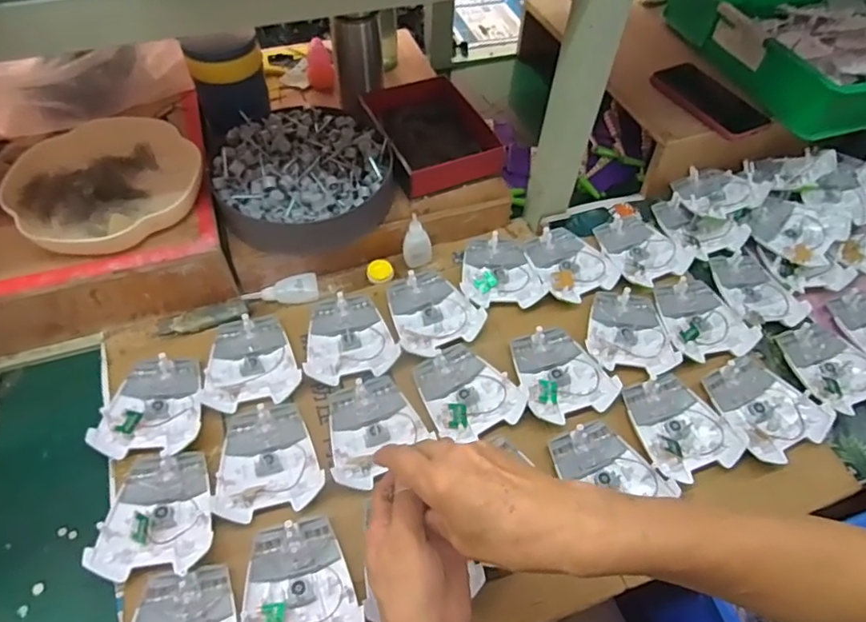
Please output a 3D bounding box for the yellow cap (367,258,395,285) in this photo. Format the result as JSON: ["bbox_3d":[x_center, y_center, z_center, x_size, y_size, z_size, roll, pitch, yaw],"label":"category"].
[{"bbox_3d":[-0.065,-0.049,0.692,0.034,0.010,0.033,2,55,-2],"label":"yellow cap"}]

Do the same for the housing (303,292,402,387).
[{"bbox_3d":[-0.096,0.026,0.629,0.096,0.018,0.108,-12,56,-11],"label":"housing"}]

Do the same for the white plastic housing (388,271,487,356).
[{"bbox_3d":[0.000,-0.004,0.648,0.097,0.017,0.110,-14,57,-13],"label":"white plastic housing"}]

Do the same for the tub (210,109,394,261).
[{"bbox_3d":[-0.150,-0.167,0.683,0.197,0.061,0.193,2,55,-2],"label":"tub"}]

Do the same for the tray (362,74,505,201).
[{"bbox_3d":[0.001,-0.235,0.745,0.140,0.047,0.180,-17,58,-15],"label":"tray"}]

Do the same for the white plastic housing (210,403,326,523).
[{"bbox_3d":[-0.161,0.143,0.543,0.095,0.019,0.106,-12,56,-11],"label":"white plastic housing"}]

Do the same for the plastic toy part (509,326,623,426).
[{"bbox_3d":[0.137,0.065,0.603,0.095,0.015,0.106,-14,57,-13],"label":"plastic toy part"}]

